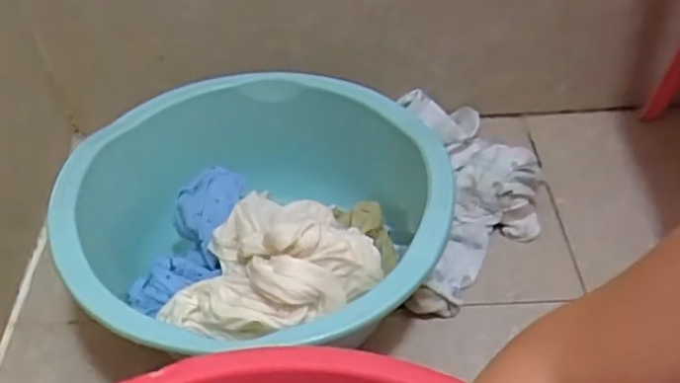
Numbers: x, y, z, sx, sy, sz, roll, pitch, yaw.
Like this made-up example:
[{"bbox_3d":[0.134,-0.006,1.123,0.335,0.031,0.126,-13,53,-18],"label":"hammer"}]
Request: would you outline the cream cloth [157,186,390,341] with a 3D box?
[{"bbox_3d":[-0.056,0.061,0.593,0.173,0.073,0.140,12,47,15],"label":"cream cloth"}]

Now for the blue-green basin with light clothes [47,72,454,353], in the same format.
[{"bbox_3d":[-0.077,0.034,0.680,0.341,0.157,0.334,-2,45,2],"label":"blue-green basin with light clothes"}]

